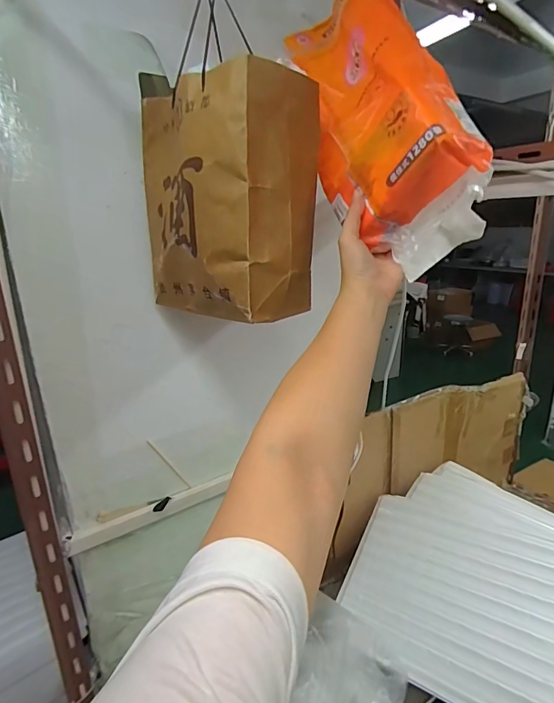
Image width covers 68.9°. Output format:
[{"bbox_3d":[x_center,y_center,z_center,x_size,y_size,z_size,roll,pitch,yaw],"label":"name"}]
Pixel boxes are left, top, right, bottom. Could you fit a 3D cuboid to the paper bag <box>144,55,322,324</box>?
[{"bbox_3d":[-0.060,-0.168,0.481,0.127,0.237,0.197,-16,22,-39],"label":"paper bag"}]

